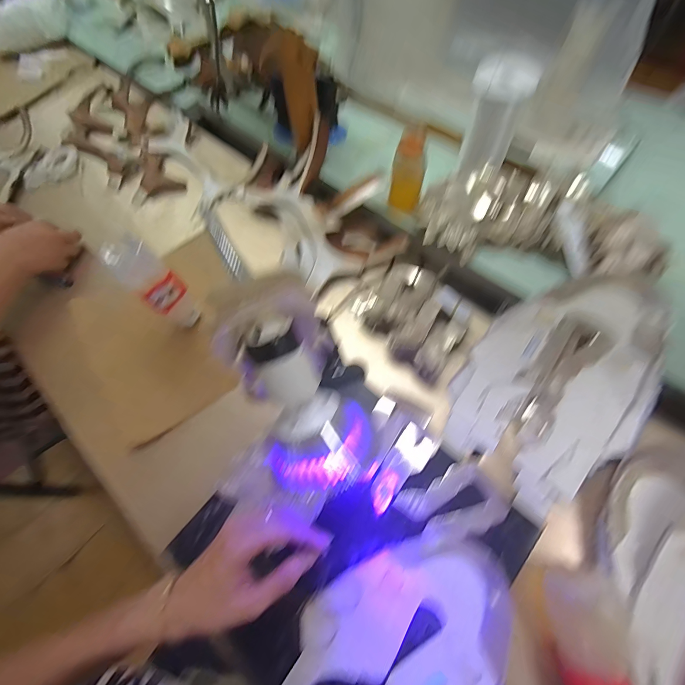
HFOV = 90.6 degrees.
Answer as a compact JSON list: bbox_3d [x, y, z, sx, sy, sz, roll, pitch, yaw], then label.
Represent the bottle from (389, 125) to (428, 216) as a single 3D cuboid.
[{"bbox_3d":[0.098,-0.251,0.500,0.046,0.119,0.038,9,67,8],"label":"bottle"}]

